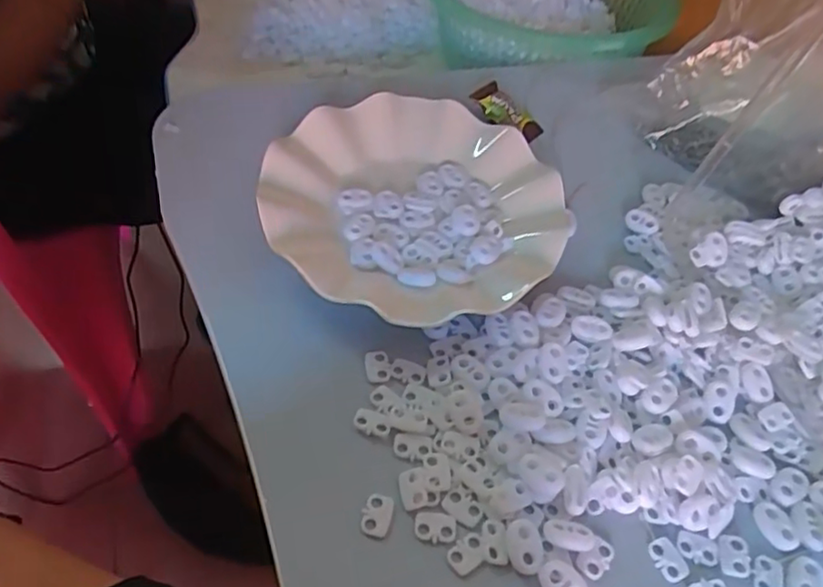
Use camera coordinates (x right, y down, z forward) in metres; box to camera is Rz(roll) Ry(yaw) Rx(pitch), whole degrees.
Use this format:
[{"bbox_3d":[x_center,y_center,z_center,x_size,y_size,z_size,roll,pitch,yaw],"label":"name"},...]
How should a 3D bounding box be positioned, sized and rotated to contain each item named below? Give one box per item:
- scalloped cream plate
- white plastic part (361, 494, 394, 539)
[{"bbox_3d":[0.003,-0.055,0.383,0.172,0.028,0.173,3,49,-4],"label":"scalloped cream plate"},{"bbox_3d":[-0.015,0.097,0.280,0.012,0.004,0.018,11,49,3],"label":"white plastic part"}]

